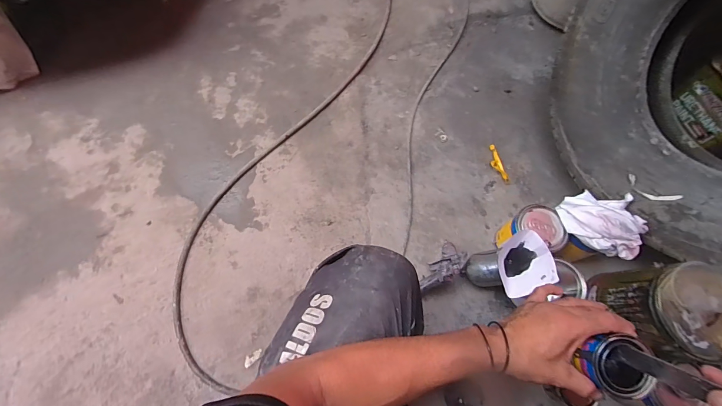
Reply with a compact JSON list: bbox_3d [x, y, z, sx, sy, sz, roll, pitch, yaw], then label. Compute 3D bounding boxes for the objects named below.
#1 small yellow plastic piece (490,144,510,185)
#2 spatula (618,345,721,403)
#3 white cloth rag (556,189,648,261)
[{"bbox_3d":[0.365,-0.104,0.882,0.034,0.007,0.117,-10,73,-3],"label":"small yellow plastic piece"},{"bbox_3d":[0.316,0.171,0.307,0.009,0.182,0.025,-7,84,-1],"label":"spatula"},{"bbox_3d":[0.471,0.029,0.647,0.139,0.055,0.127,22,74,6],"label":"white cloth rag"}]

